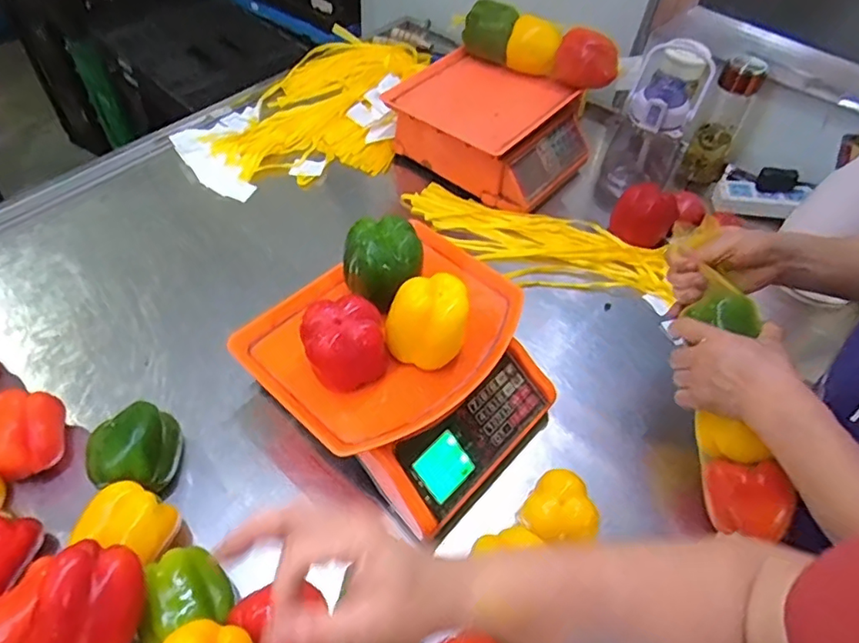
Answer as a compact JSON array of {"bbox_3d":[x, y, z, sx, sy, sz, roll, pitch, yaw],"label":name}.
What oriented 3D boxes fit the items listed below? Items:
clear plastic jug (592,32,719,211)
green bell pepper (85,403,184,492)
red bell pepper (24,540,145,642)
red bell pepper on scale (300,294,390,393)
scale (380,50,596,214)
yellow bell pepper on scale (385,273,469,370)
[{"bbox_3d":[0.373,-0.320,0.952,0.113,0.243,0.140,21,52,11],"label":"clear plastic jug"},{"bbox_3d":[-0.311,0.138,0.597,0.072,0.083,0.089,1,51,-4],"label":"green bell pepper"},{"bbox_3d":[-0.266,0.221,0.441,0.065,0.056,0.091,2,51,-4],"label":"red bell pepper"},{"bbox_3d":[-0.083,0.025,0.556,0.078,0.078,0.072,-13,53,-15],"label":"red bell pepper on scale"},{"bbox_3d":[0.093,-0.316,0.950,0.285,0.143,0.227,35,56,21],"label":"scale"},{"bbox_3d":[-0.002,0.000,0.565,0.079,0.077,0.065,5,51,-1],"label":"yellow bell pepper on scale"}]

